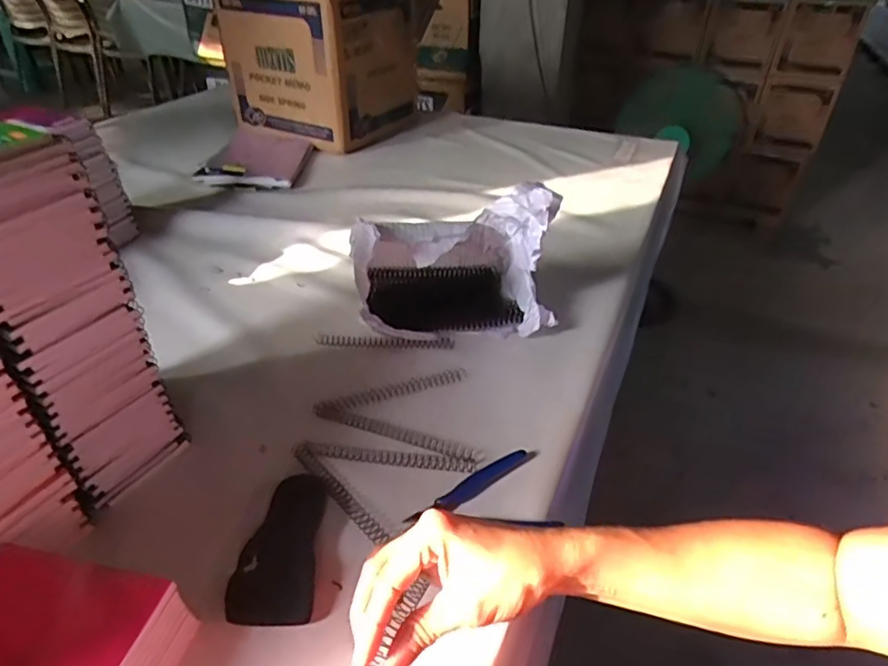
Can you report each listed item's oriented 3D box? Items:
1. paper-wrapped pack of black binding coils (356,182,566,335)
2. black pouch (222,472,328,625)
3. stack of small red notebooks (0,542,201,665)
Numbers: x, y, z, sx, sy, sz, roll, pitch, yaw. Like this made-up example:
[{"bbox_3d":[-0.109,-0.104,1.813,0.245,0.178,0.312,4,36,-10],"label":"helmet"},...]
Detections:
[{"bbox_3d":[0.012,-0.084,0.661,0.221,0.148,0.137,-5,37,-6],"label":"paper-wrapped pack of black binding coils"},{"bbox_3d":[-0.126,0.162,0.444,0.058,0.014,0.123,-1,37,-3],"label":"black pouch"},{"bbox_3d":[-0.243,0.197,0.357,0.140,0.062,0.087,8,37,9],"label":"stack of small red notebooks"}]

